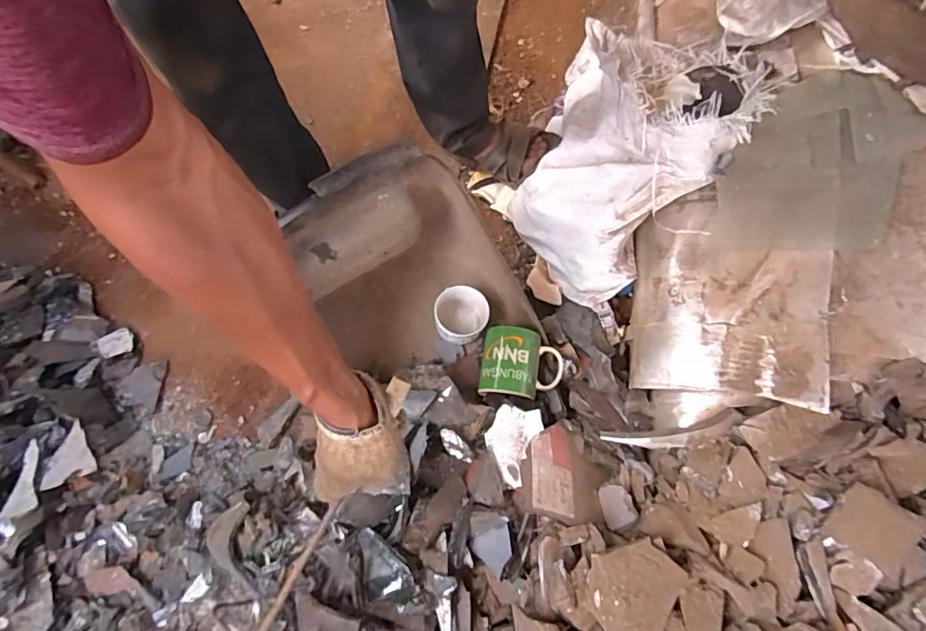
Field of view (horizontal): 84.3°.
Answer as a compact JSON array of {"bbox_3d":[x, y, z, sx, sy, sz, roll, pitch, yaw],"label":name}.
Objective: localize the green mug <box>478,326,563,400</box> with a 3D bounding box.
[{"bbox_3d":[0.084,0.069,0.749,0.116,0.068,0.101,7,72,4],"label":"green mug"}]

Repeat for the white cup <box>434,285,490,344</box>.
[{"bbox_3d":[-0.007,0.001,0.793,0.083,0.044,0.086,0,72,1],"label":"white cup"}]

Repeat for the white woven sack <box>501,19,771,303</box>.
[{"bbox_3d":[0.204,-0.250,0.783,0.316,0.253,0.347,40,77,13],"label":"white woven sack"}]

